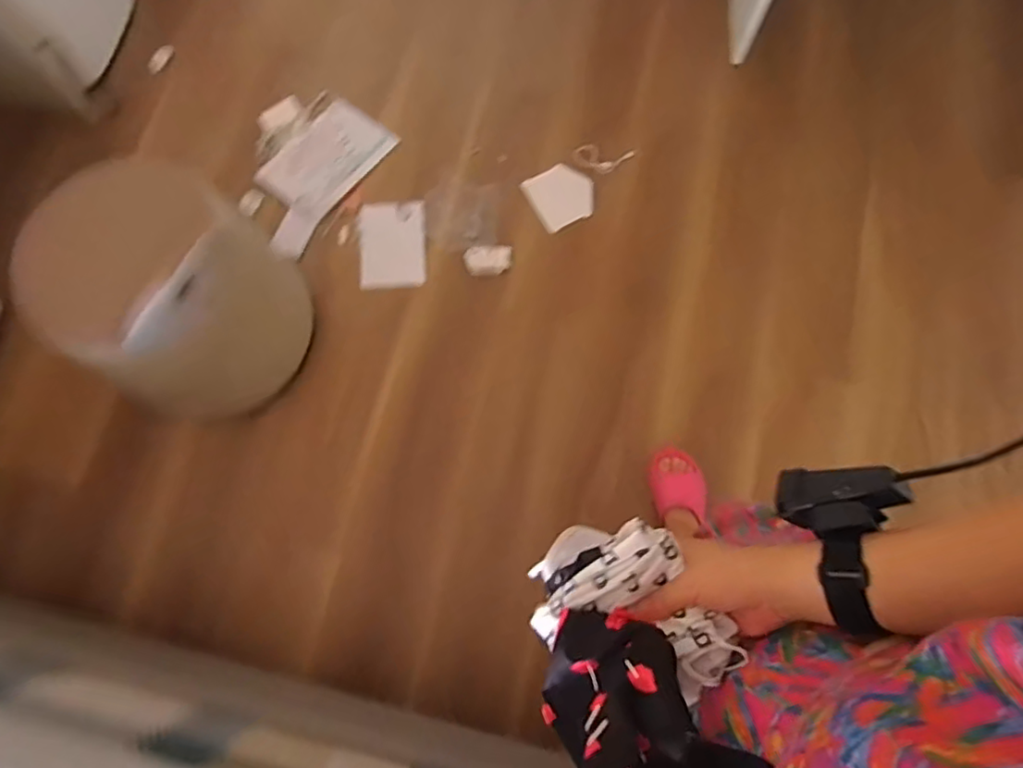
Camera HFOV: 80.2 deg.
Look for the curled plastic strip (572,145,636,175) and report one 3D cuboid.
[{"bbox_3d":[0.228,-0.562,1.524,0.146,0.012,0.063,14,92,6],"label":"curled plastic strip"}]

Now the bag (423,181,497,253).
[{"bbox_3d":[-0.121,-0.406,1.469,0.173,0.025,0.174,-1,71,0],"label":"bag"}]

